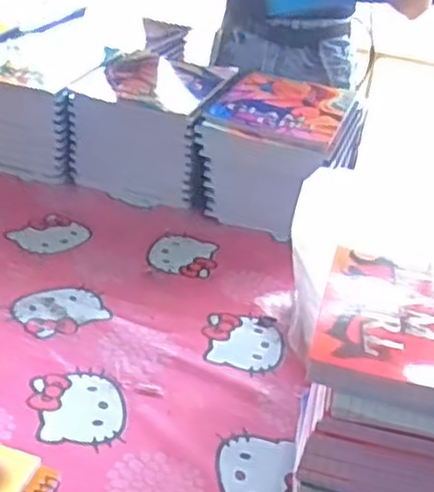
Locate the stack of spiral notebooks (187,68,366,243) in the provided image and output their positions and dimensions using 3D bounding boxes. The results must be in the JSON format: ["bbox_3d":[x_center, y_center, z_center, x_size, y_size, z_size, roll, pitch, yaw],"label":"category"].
[{"bbox_3d":[0.074,-0.115,0.924,0.166,0.117,0.209,15,31,14],"label":"stack of spiral notebooks"}]

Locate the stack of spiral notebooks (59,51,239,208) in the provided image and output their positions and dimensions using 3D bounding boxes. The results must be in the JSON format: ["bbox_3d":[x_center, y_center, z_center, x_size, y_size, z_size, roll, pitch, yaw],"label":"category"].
[{"bbox_3d":[-0.080,-0.152,0.958,0.177,0.118,0.192,10,31,7],"label":"stack of spiral notebooks"}]

